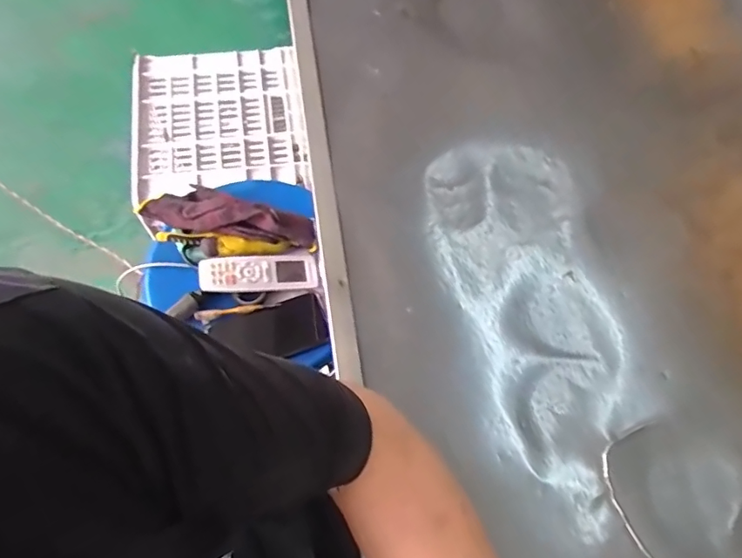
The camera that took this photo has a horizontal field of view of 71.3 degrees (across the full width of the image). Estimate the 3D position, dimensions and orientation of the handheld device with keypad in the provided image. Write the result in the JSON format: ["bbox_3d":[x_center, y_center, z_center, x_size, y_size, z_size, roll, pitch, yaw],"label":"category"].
[{"bbox_3d":[-0.159,-0.008,0.741,0.165,0.018,0.056,-3,65,-20],"label":"handheld device with keypad"}]

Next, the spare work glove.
[{"bbox_3d":[-0.207,-0.082,0.754,0.242,0.052,0.096,19,67,2],"label":"spare work glove"}]

